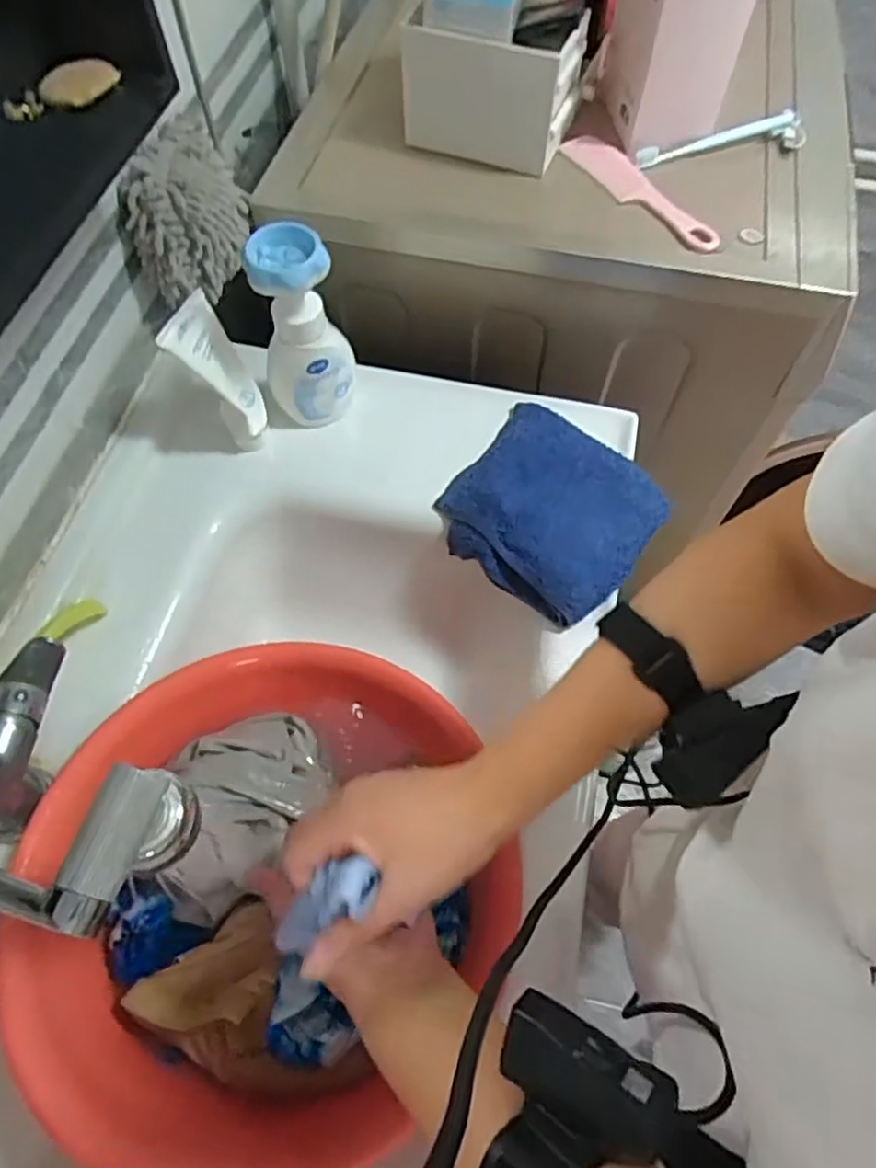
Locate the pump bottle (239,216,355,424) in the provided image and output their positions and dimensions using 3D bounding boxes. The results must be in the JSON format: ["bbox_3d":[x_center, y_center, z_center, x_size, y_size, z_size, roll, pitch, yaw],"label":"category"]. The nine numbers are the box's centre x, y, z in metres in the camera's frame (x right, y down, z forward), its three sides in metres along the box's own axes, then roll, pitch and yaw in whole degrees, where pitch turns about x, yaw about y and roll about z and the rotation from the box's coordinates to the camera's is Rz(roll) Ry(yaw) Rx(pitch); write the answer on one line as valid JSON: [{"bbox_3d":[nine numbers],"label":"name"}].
[{"bbox_3d":[-0.124,-0.230,0.629,0.069,0.174,0.060,8,62,4],"label":"pump bottle"}]

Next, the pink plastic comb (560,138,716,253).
[{"bbox_3d":[0.206,-0.398,0.685,0.041,0.014,0.201,-31,66,-16],"label":"pink plastic comb"}]

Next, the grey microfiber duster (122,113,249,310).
[{"bbox_3d":[-0.229,-0.350,0.639,0.060,0.119,0.135,22,64,11],"label":"grey microfiber duster"}]

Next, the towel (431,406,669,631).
[{"bbox_3d":[0.109,-0.075,0.646,0.183,0.029,0.181,37,68,18],"label":"towel"}]

